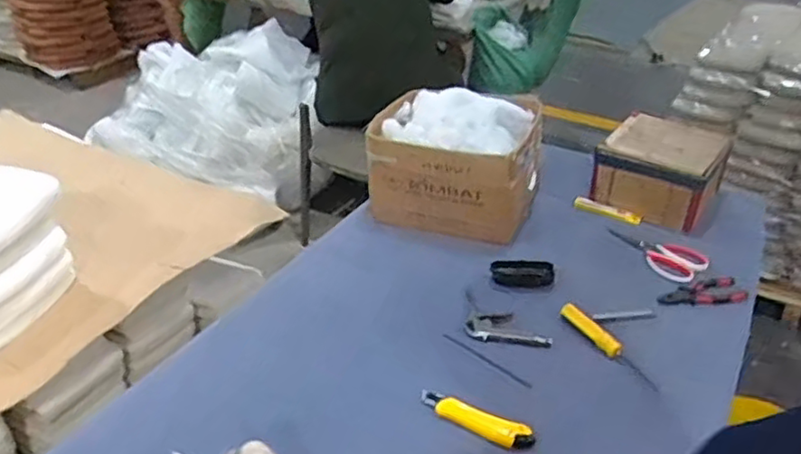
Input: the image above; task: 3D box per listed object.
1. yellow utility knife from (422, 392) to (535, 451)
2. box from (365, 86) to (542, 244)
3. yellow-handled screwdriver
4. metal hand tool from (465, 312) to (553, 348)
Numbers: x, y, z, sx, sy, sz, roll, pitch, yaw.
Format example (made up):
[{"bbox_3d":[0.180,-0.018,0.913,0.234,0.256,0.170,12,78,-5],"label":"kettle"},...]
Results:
[{"bbox_3d":[0.106,0.267,0.915,0.165,0.019,0.037,16,37,26],"label":"yellow utility knife"},{"bbox_3d":[0.103,-0.123,1.278,0.311,0.218,0.210,8,34,14],"label":"box"},{"bbox_3d":[0.318,0.179,1.013,0.034,0.025,0.187,-19,36,-25],"label":"yellow-handled screwdriver"},{"bbox_3d":[0.172,0.161,1.051,0.133,0.011,0.066,5,33,10],"label":"metal hand tool"}]

